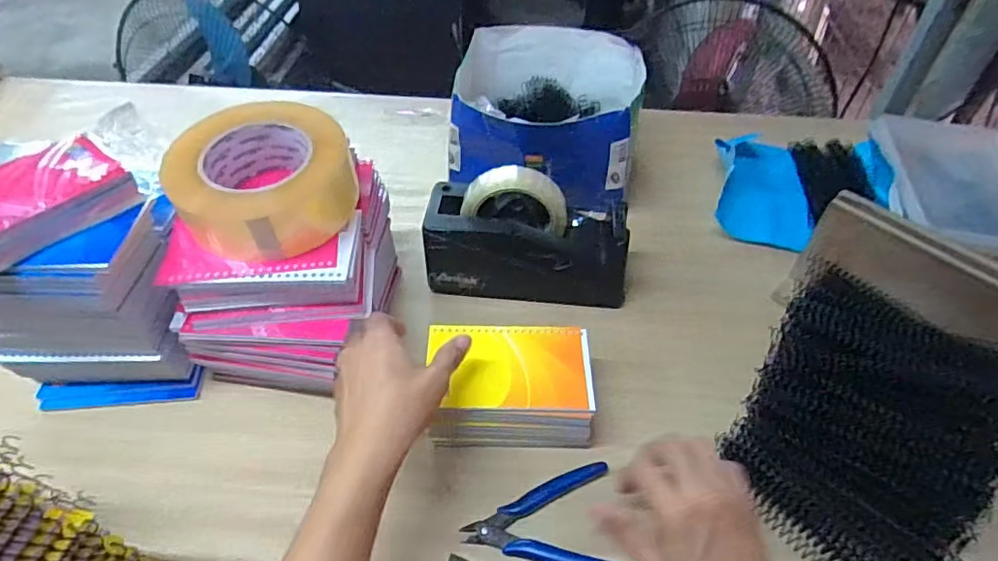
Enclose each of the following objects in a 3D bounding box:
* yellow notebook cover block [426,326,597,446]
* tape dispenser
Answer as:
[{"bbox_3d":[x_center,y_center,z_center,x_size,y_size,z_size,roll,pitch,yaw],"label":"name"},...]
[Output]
[{"bbox_3d":[0.009,0.090,0.487,0.137,0.044,0.095,0,46,-1],"label":"yellow notebook cover block"},{"bbox_3d":[0.030,-0.044,0.572,0.206,0.125,0.080,5,47,4],"label":"tape dispenser"}]

